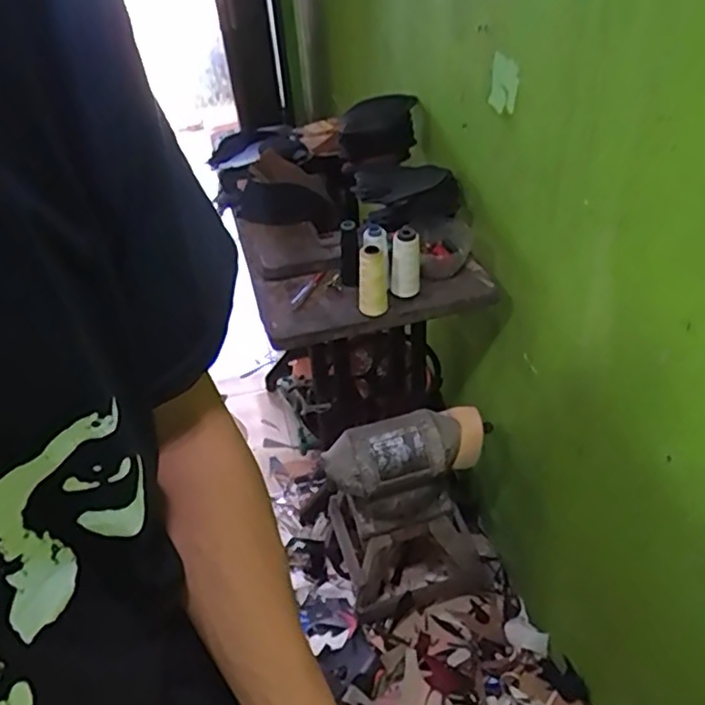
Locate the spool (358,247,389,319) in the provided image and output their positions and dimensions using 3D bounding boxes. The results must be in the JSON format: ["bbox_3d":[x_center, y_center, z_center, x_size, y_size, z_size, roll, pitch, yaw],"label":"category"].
[{"bbox_3d":[0.032,-0.118,1.009,0.047,0.113,0.049,-3,40,2],"label":"spool"}]

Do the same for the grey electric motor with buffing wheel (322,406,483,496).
[{"bbox_3d":[0.102,0.178,1.147,0.303,0.100,0.102,-14,41,-11],"label":"grey electric motor with buffing wheel"}]

